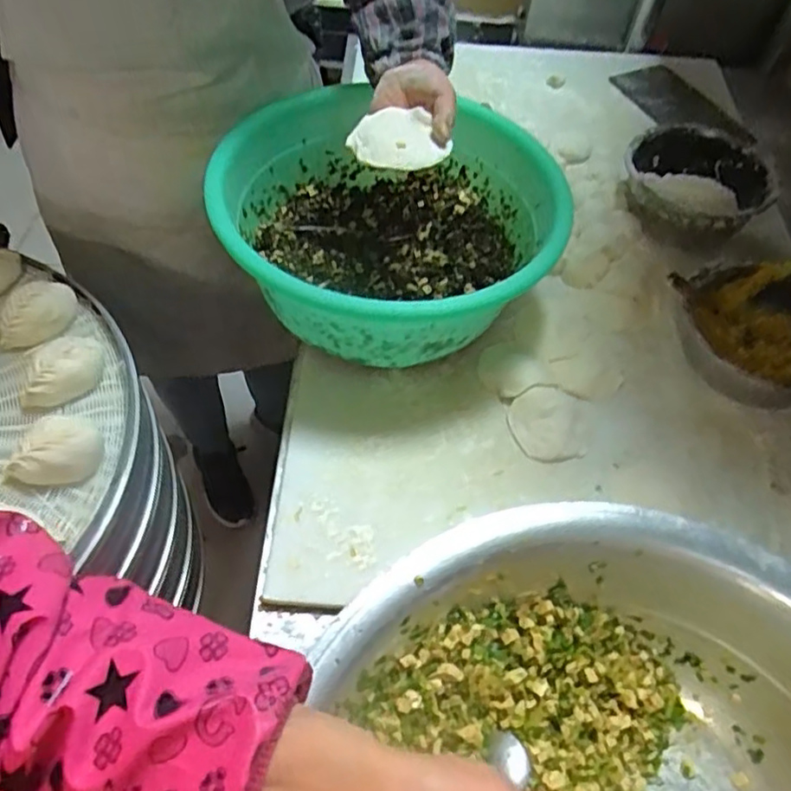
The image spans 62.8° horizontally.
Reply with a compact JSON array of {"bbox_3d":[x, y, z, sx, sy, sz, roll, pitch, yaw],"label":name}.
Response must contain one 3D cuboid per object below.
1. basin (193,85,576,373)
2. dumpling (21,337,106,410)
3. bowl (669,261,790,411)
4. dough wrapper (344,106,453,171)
[{"bbox_3d":[-0.006,-0.179,0.744,0.362,0.180,0.341,2,55,-3],"label":"basin"},{"bbox_3d":[-0.338,-0.019,0.660,0.091,0.052,0.054,-31,63,-23],"label":"dumpling"},{"bbox_3d":[0.400,-0.065,0.724,0.202,0.079,0.168,30,58,15],"label":"bowl"},{"bbox_3d":[-0.002,-0.246,0.617,0.087,0.020,0.092,-19,56,-26],"label":"dough wrapper"}]

